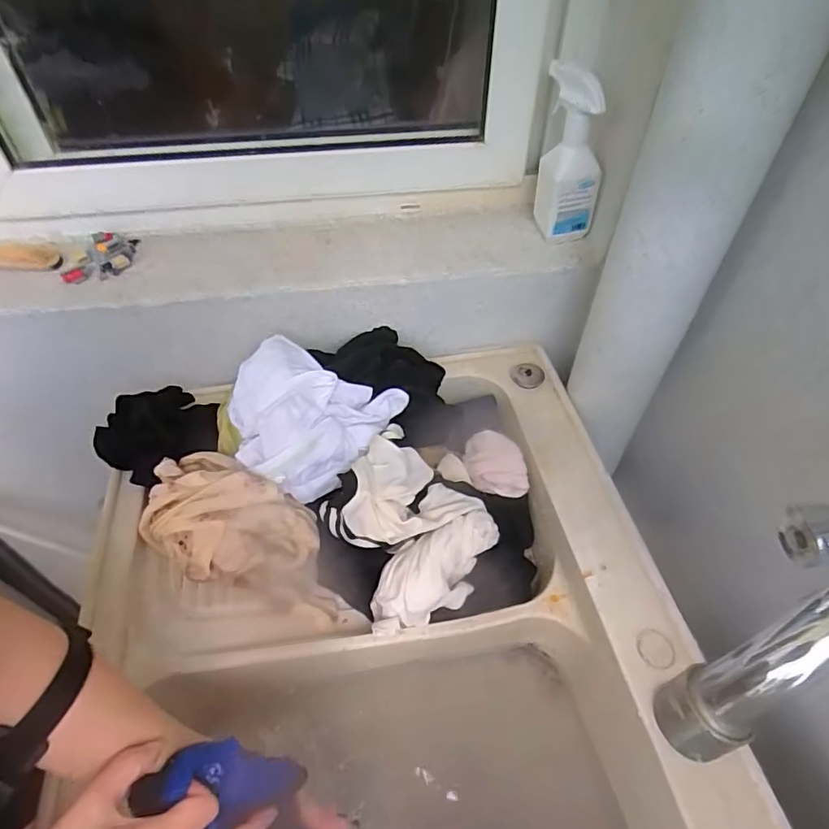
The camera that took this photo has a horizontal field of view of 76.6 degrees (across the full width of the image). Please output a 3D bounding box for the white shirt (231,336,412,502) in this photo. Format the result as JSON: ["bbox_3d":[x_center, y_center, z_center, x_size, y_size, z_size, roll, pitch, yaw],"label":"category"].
[{"bbox_3d":[-0.125,0.013,0.632,0.185,0.119,0.149,11,51,9],"label":"white shirt"}]

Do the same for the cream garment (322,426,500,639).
[{"bbox_3d":[-0.008,0.130,0.600,0.168,0.117,0.174,0,50,0],"label":"cream garment"}]

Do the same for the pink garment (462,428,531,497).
[{"bbox_3d":[0.104,0.065,0.683,0.067,0.042,0.083,-7,50,-6],"label":"pink garment"}]

